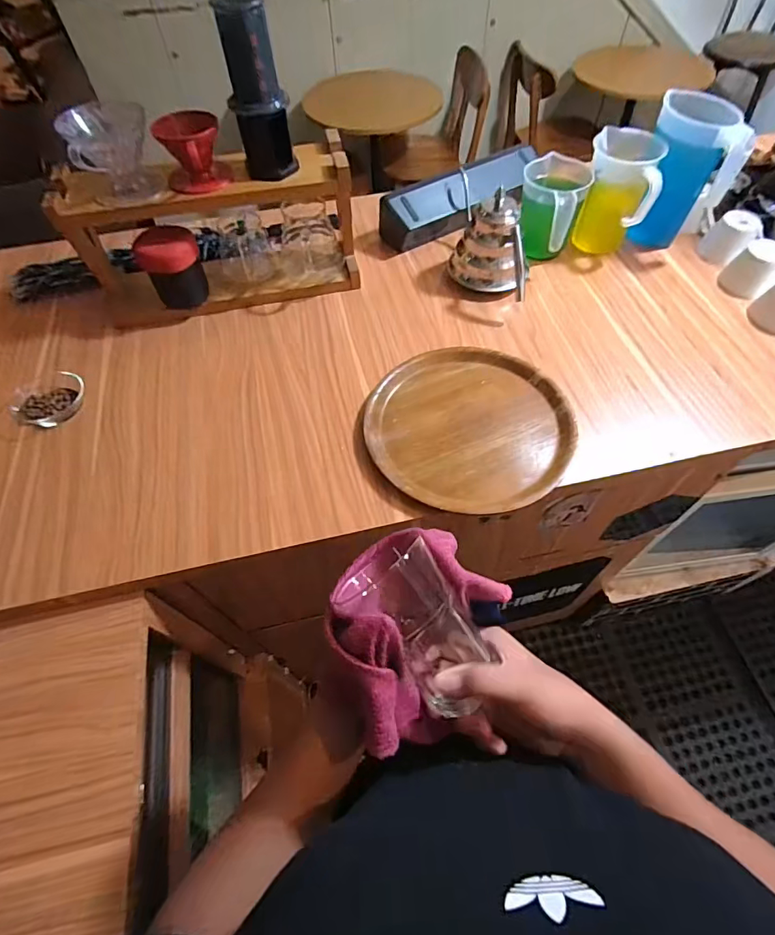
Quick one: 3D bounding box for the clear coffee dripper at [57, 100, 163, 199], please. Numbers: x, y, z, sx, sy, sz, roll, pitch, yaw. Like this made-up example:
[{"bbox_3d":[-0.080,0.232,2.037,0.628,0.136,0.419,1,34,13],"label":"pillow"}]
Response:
[{"bbox_3d":[-0.380,-0.435,0.654,0.103,0.101,0.095,-25,61,-13],"label":"clear coffee dripper"}]

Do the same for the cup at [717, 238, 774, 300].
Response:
[{"bbox_3d":[0.640,-0.345,0.815,0.084,0.064,0.088,37,66,21],"label":"cup"}]

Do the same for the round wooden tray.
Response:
[{"bbox_3d":[0.117,-0.061,0.677,0.274,0.021,0.284,-1,58,1],"label":"round wooden tray"}]

